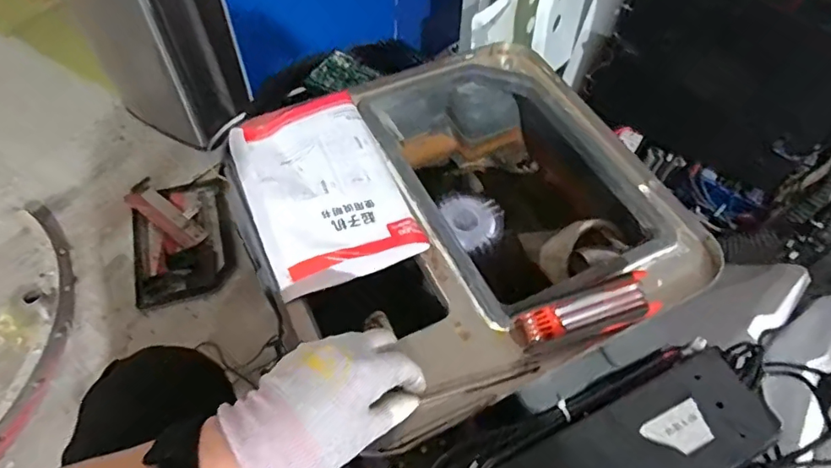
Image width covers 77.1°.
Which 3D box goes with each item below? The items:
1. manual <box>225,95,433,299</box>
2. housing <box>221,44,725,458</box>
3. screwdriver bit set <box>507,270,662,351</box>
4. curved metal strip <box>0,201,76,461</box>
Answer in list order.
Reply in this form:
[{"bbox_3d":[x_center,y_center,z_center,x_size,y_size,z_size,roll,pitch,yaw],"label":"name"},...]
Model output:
[{"bbox_3d":[-0.092,-0.052,0.501,0.137,0.028,0.211,-20,60,-14],"label":"manual"},{"bbox_3d":[0.049,0.013,0.588,0.401,0.208,0.363,-25,61,-17],"label":"housing"},{"bbox_3d":[0.140,0.067,0.433,0.119,0.034,0.041,-15,59,-11],"label":"screwdriver bit set"},{"bbox_3d":[-0.758,0.162,1.030,0.146,0.043,0.580,-6,57,-6],"label":"curved metal strip"}]

